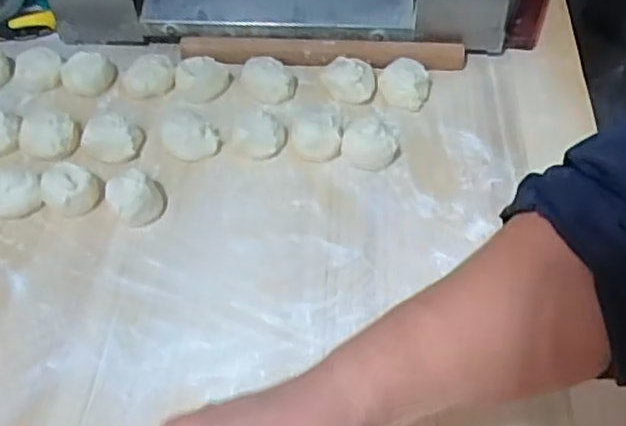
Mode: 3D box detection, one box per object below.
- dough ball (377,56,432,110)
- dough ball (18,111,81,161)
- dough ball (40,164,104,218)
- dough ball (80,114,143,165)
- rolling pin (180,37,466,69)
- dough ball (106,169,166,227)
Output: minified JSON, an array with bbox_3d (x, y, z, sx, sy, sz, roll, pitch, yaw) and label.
[{"bbox_3d":[0.094,-0.136,0.693,0.050,0.027,0.057,3,52,5],"label":"dough ball"},{"bbox_3d":[-0.255,-0.075,0.649,0.055,0.033,0.046,-26,55,-17],"label":"dough ball"},{"bbox_3d":[-0.216,-0.021,0.602,0.048,0.039,0.039,-26,55,-17],"label":"dough ball"},{"bbox_3d":[-0.195,-0.072,0.652,0.053,0.027,0.041,18,55,16],"label":"dough ball"},{"bbox_3d":[0.010,-0.172,0.716,0.299,0.025,0.024,0,52,2],"label":"rolling pin"},{"bbox_3d":[-0.159,-0.014,0.599,0.047,0.032,0.048,-22,54,-15],"label":"dough ball"}]

